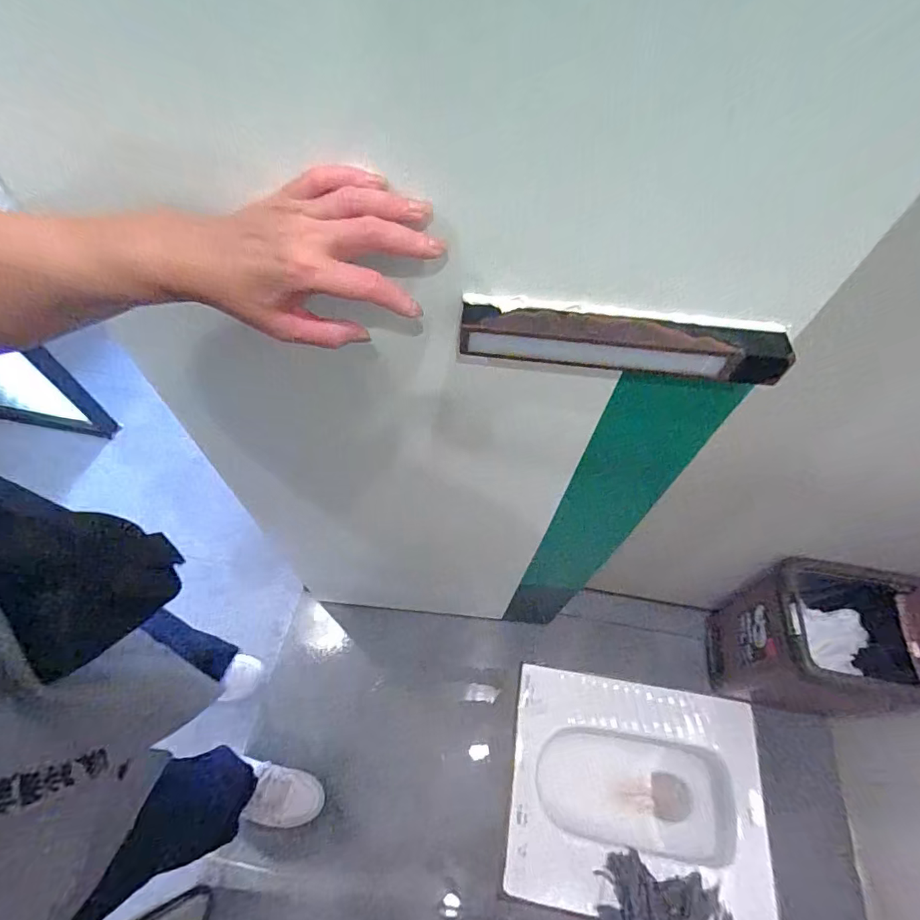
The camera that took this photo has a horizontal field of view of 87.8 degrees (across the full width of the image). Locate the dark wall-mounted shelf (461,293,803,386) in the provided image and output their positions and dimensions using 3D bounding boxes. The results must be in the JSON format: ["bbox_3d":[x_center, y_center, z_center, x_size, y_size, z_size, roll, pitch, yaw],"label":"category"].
[{"bbox_3d":[0.125,-0.094,0.373,0.245,0.034,0.036,7,58,2],"label":"dark wall-mounted shelf"}]

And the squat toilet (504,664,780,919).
[{"bbox_3d":[0.354,0.684,0.989,0.481,0.104,0.394,9,58,3],"label":"squat toilet"}]

